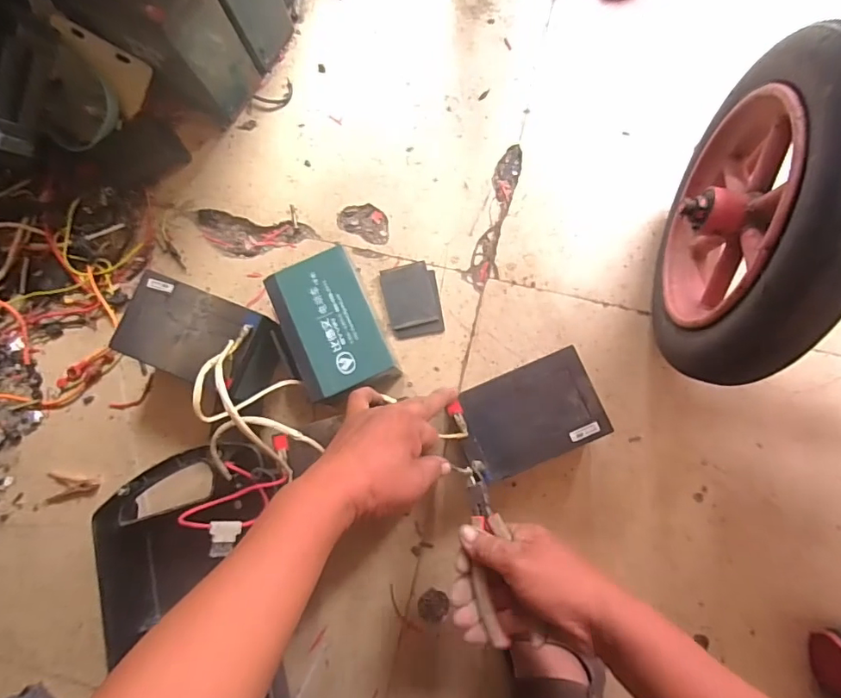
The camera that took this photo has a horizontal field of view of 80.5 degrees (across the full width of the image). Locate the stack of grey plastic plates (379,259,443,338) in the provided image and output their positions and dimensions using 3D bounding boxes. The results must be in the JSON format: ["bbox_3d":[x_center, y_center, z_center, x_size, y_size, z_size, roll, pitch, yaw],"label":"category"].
[{"bbox_3d":[-0.010,-0.061,0.622,0.066,0.005,0.091,-12,82,2],"label":"stack of grey plastic plates"}]

